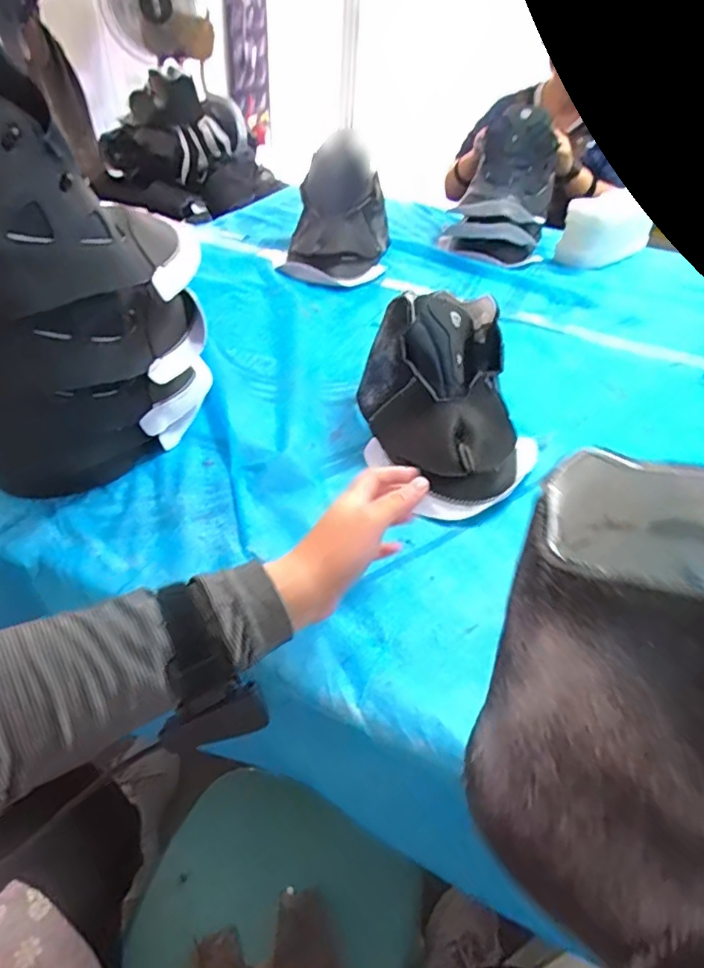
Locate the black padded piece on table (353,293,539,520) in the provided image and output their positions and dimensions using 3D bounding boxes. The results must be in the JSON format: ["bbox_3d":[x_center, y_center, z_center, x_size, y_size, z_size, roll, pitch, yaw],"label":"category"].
[{"bbox_3d":[0.092,-0.104,0.655,0.155,0.146,0.234,4,41,1],"label":"black padded piece on table"}]

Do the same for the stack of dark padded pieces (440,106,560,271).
[{"bbox_3d":[0.301,-0.595,1.159,0.187,0.225,0.198,17,44,15],"label":"stack of dark padded pieces"}]

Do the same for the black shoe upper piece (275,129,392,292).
[{"bbox_3d":[-0.023,-0.495,1.046,0.187,0.195,0.194,2,41,-1],"label":"black shoe upper piece"}]

